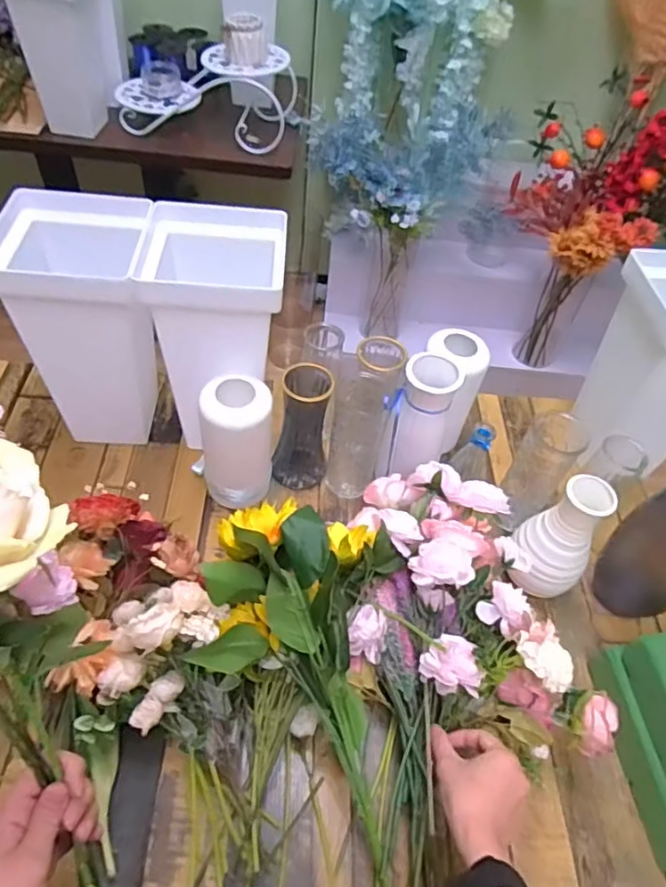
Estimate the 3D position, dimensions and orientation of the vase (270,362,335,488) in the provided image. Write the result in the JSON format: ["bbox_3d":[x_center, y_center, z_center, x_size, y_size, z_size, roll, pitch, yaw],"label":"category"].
[{"bbox_3d":[-0.045,-0.029,0.851,0.075,0.193,0.085,2,51,-5],"label":"vase"}]

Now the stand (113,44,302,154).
[{"bbox_3d":[-0.319,-0.891,1.486,0.449,0.174,0.225,2,51,-5],"label":"stand"}]

